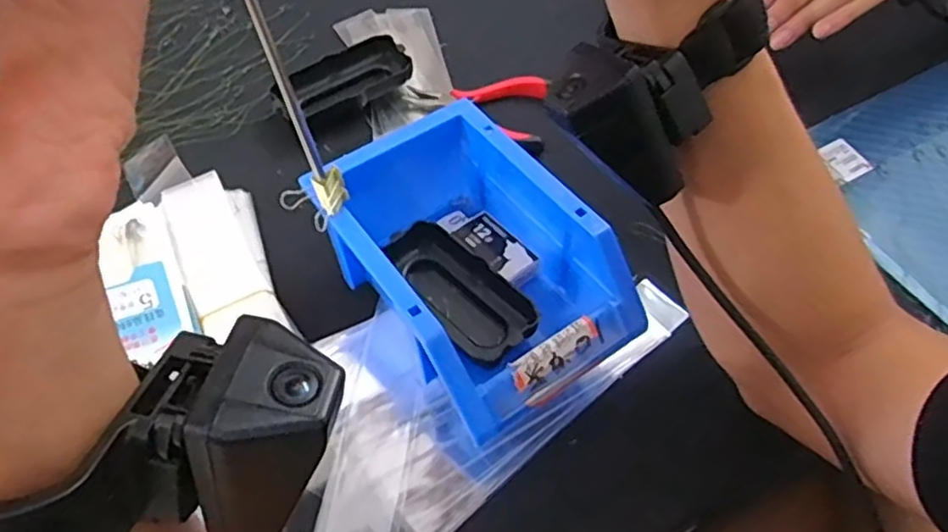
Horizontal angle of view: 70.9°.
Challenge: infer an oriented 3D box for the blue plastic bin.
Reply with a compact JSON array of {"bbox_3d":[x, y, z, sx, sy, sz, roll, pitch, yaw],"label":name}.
[{"bbox_3d":[-0.002,0.000,0.412,0.124,0.085,0.188,-31,63,-19],"label":"blue plastic bin"}]

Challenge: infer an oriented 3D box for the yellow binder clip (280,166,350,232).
[{"bbox_3d":[-0.087,-0.037,0.374,0.015,0.027,0.037,40,65,22],"label":"yellow binder clip"}]

